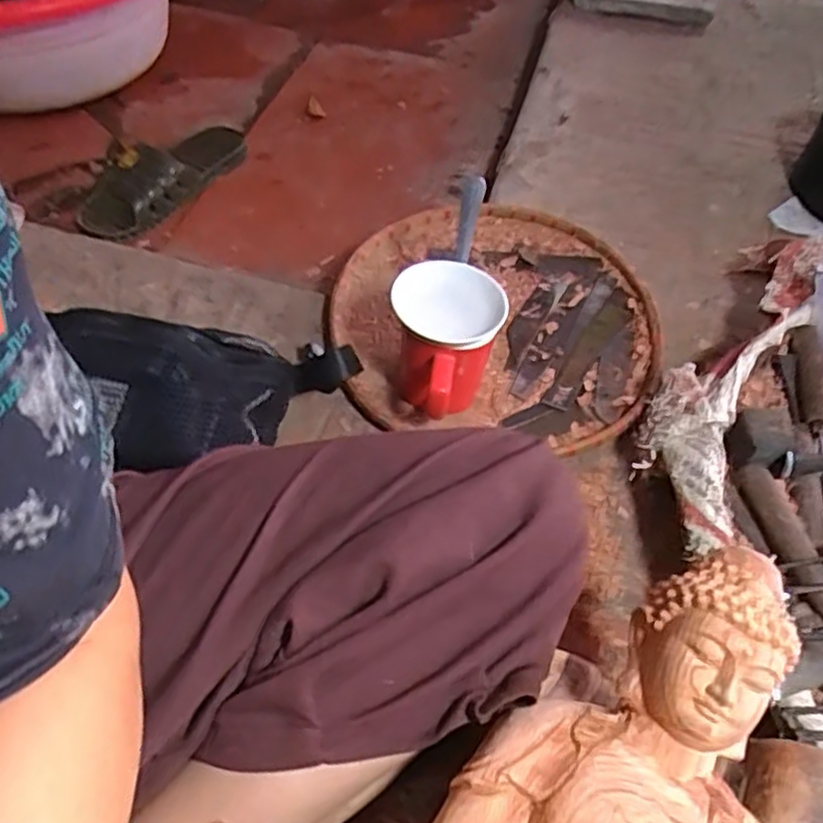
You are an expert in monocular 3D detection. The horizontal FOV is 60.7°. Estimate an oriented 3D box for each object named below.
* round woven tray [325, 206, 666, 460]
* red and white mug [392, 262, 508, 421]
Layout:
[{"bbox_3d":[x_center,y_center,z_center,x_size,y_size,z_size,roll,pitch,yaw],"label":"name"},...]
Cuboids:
[{"bbox_3d":[0.083,-0.099,0.670,0.300,0.026,0.294,2,54,-3],"label":"round woven tray"},{"bbox_3d":[0.023,-0.046,0.573,0.084,0.114,0.124,13,54,6],"label":"red and white mug"}]

